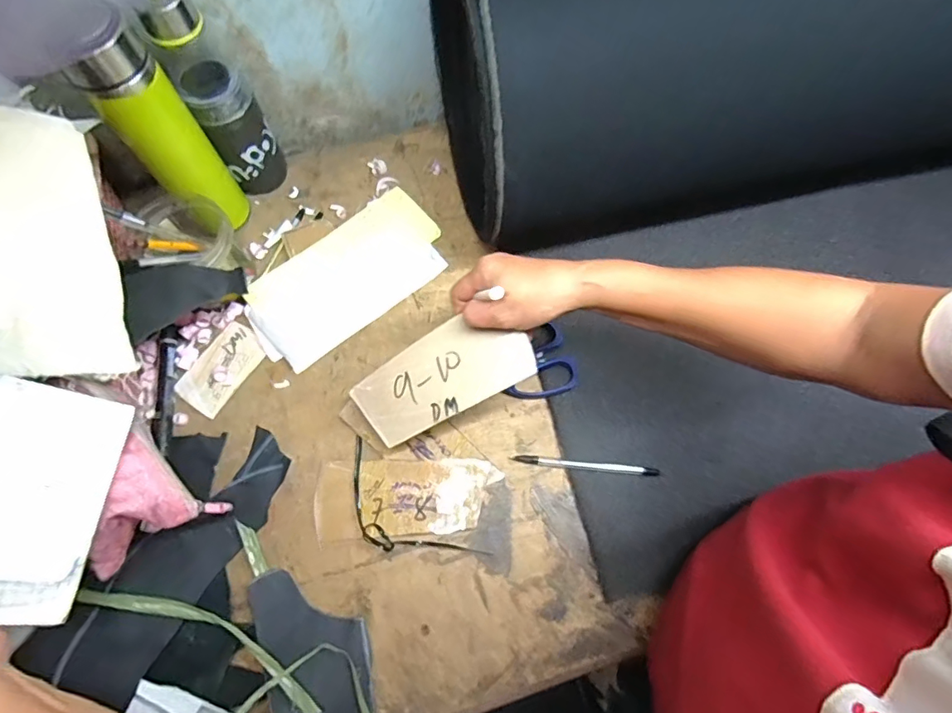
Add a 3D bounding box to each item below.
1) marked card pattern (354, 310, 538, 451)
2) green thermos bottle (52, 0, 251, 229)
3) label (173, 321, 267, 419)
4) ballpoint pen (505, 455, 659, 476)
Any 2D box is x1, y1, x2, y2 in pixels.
[{"bbox_3d":[-0.033,0.018,0.419,0.161,0.009,0.071,-30,79,18],"label":"marked card pattern"},{"bbox_3d":[-0.284,-0.199,0.465,0.063,0.223,0.057,-37,75,-12],"label":"green thermos bottle"},{"bbox_3d":[-0.260,0.011,0.504,0.052,0.010,0.091,31,73,10],"label":"label"},{"bbox_3d":[0.105,0.106,0.478,0.139,0.007,0.008,6,71,1],"label":"ballpoint pen"}]

